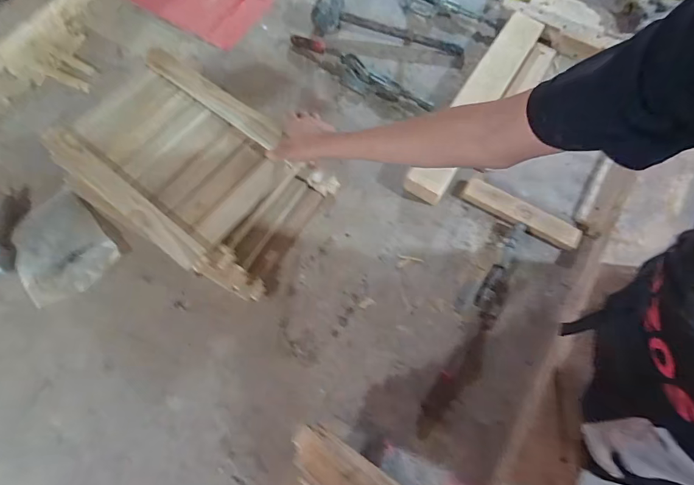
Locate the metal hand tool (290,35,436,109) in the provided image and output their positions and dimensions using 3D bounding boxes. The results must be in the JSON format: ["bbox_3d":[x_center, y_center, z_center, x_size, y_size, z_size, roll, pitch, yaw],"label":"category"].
[{"bbox_3d":[0.019,-0.412,0.898,0.369,0.050,0.047,37,73,14],"label":"metal hand tool"}]

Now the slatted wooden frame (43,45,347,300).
[{"bbox_3d":[-0.305,-0.152,0.762,0.484,0.109,0.326,32,72,13],"label":"slatted wooden frame"}]

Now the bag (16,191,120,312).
[{"bbox_3d":[-0.561,0.010,0.750,0.161,0.032,0.196,-40,73,-14],"label":"bag"}]

